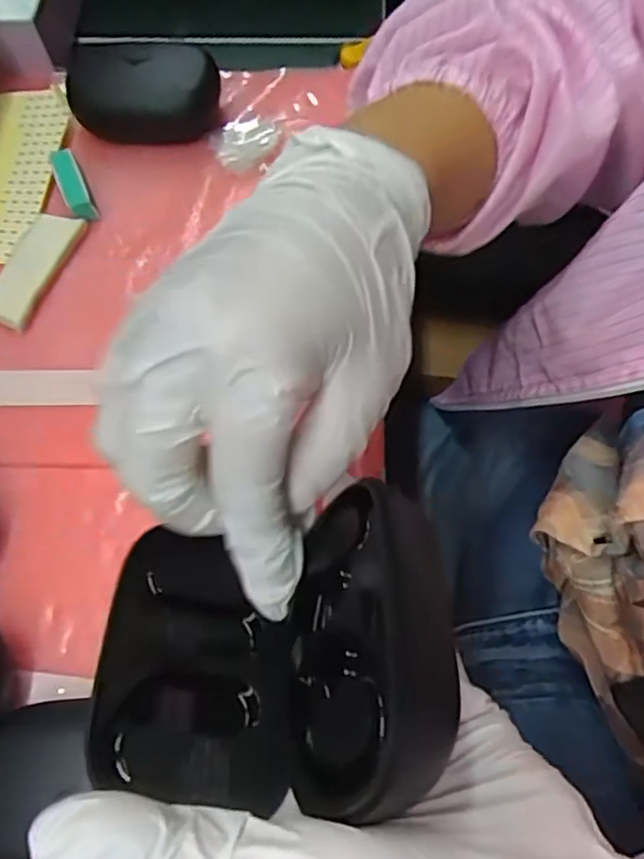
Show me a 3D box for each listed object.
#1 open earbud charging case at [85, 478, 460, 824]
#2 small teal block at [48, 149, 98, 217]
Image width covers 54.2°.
[{"bbox_3d":[-0.015,0.058,0.173,0.092,0.048,0.077,-5,65,0],"label":"open earbud charging case"},{"bbox_3d":[-0.137,-0.135,0.346,0.014,0.008,0.040,-26,85,-9],"label":"small teal block"}]

